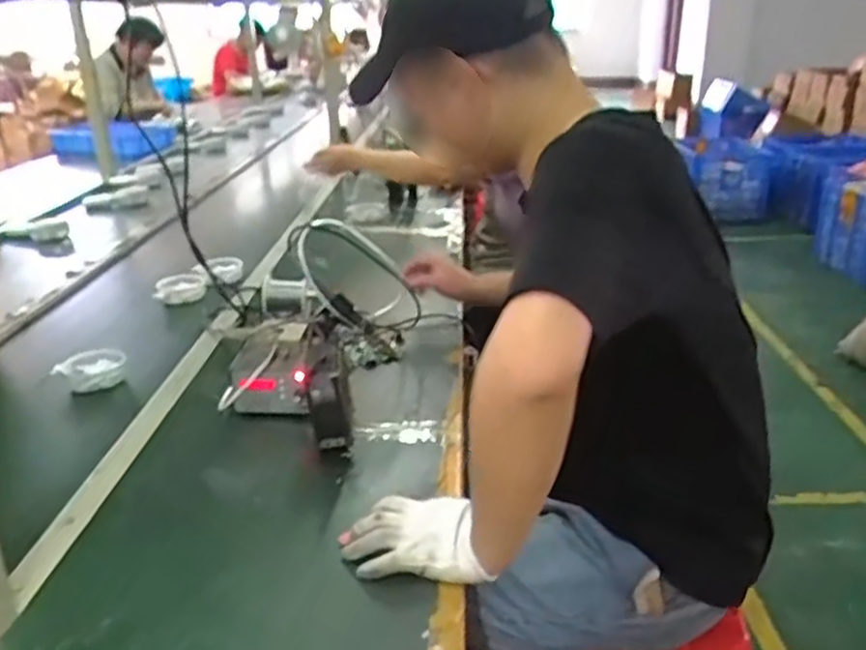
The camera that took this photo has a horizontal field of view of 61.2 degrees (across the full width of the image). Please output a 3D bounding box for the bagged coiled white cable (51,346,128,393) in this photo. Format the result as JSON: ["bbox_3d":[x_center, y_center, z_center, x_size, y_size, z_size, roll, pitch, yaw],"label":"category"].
[{"bbox_3d":[-0.504,0.065,1.085,0.086,0.041,0.062,-3,24,-5],"label":"bagged coiled white cable"}]

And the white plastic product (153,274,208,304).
[{"bbox_3d":[-0.488,-0.071,1.418,0.093,0.040,0.055,-8,25,-17],"label":"white plastic product"}]

